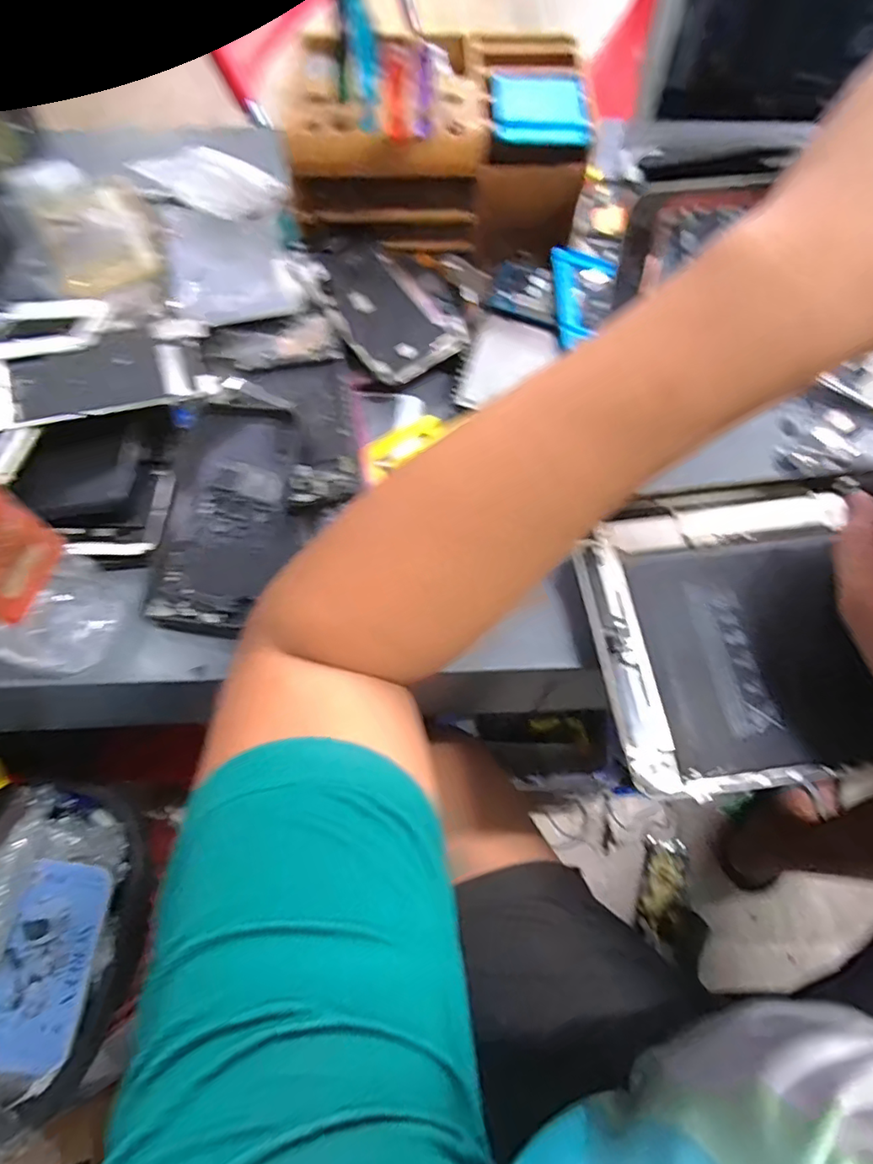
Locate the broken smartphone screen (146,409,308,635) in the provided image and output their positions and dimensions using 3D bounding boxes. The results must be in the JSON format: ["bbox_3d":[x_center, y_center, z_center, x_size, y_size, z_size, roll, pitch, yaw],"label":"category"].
[{"bbox_3d":[-0.127,-0.042,0.346,0.080,0.008,0.146,1,72,2],"label":"broken smartphone screen"}]

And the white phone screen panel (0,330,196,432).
[{"bbox_3d":[-0.220,-0.126,0.342,0.128,0.006,0.069,-16,67,-15],"label":"white phone screen panel"}]

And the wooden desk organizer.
[{"bbox_3d":[0.002,-0.321,0.413,0.204,0.092,0.134,-1,65,-2],"label":"wooden desk organizer"}]

